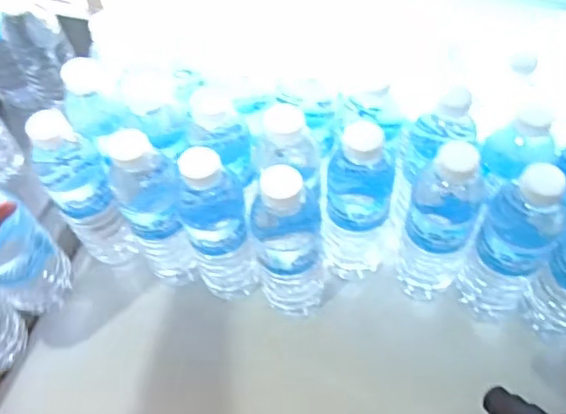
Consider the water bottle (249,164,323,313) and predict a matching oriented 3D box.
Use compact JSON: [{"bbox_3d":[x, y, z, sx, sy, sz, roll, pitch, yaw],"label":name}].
[{"bbox_3d":[0.006,0.038,0.536,0.062,0.190,0.060,-1,59,2],"label":"water bottle"}]

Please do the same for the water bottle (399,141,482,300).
[{"bbox_3d":[0.139,0.019,0.532,0.059,0.201,0.056,-1,59,2],"label":"water bottle"}]

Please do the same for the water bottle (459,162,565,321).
[{"bbox_3d":[0.199,0.037,0.518,0.063,0.201,0.054,28,64,19],"label":"water bottle"}]

